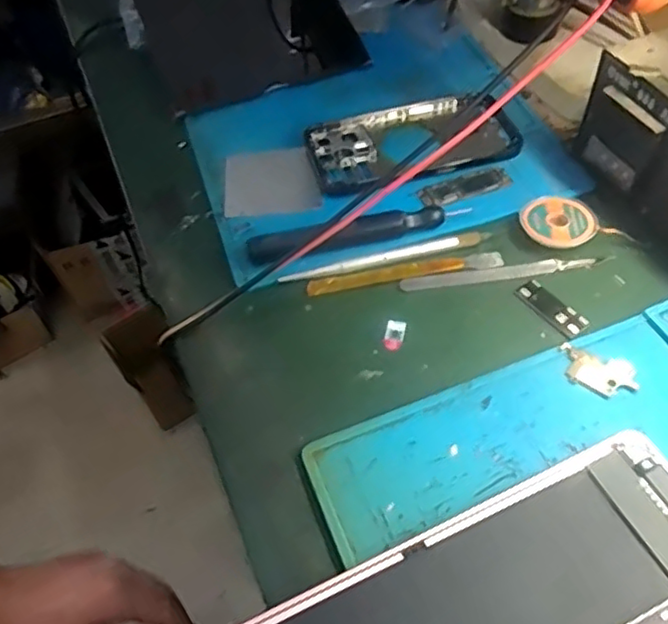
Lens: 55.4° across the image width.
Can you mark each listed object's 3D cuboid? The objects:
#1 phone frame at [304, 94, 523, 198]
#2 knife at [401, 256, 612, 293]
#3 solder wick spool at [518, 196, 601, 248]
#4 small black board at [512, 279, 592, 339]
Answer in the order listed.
[{"bbox_3d":[0.055,-0.126,0.458,0.146,0.011,0.079,-12,52,-4],"label":"phone frame"},{"bbox_3d":[0.104,-0.025,0.385,0.125,0.004,0.013,-9,52,-1],"label":"knife"},{"bbox_3d":[0.142,-0.056,0.401,0.042,0.010,0.038,-11,52,-3],"label":"solder wick spool"},{"bbox_3d":[0.125,-0.003,0.367,0.017,0.004,0.043,-32,56,-18],"label":"small black board"}]

